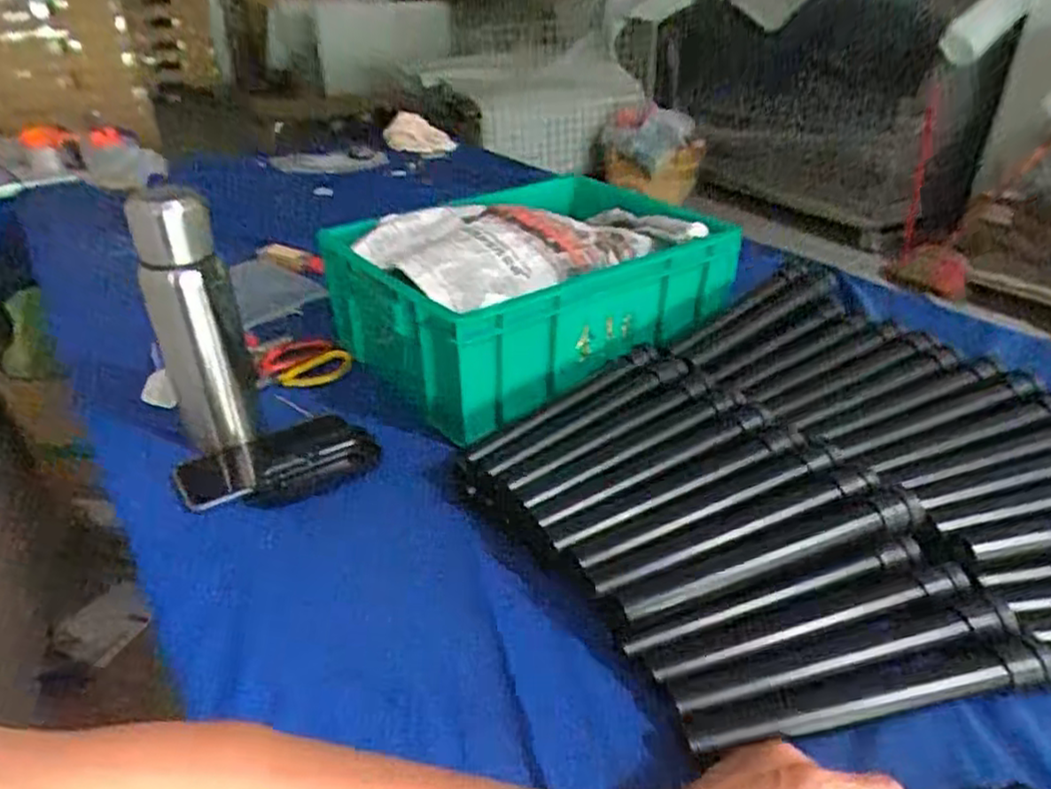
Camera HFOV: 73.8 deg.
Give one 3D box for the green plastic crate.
[{"bbox_3d":[0.007,-0.138,0.825,0.411,0.140,0.317,-27,45,-32],"label":"green plastic crate"}]

